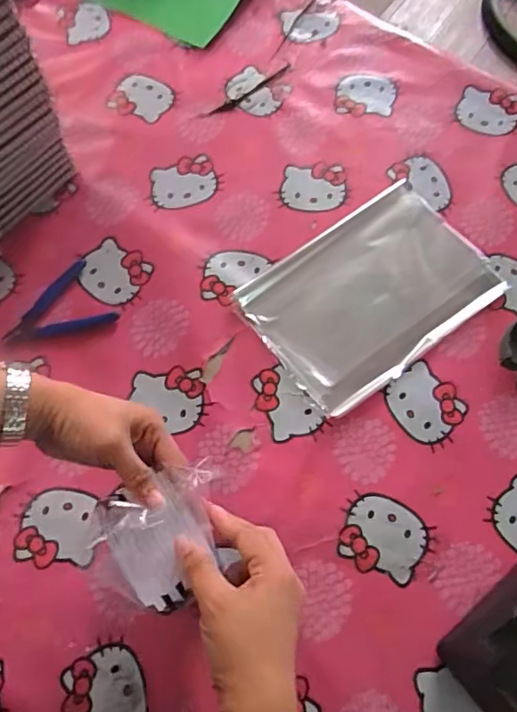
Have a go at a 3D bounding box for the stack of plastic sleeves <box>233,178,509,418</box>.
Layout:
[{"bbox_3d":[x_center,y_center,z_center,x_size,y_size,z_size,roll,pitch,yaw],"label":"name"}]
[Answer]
[{"bbox_3d":[0.126,-0.074,0.628,0.261,0.006,0.180,-35,73,-13],"label":"stack of plastic sleeves"}]

